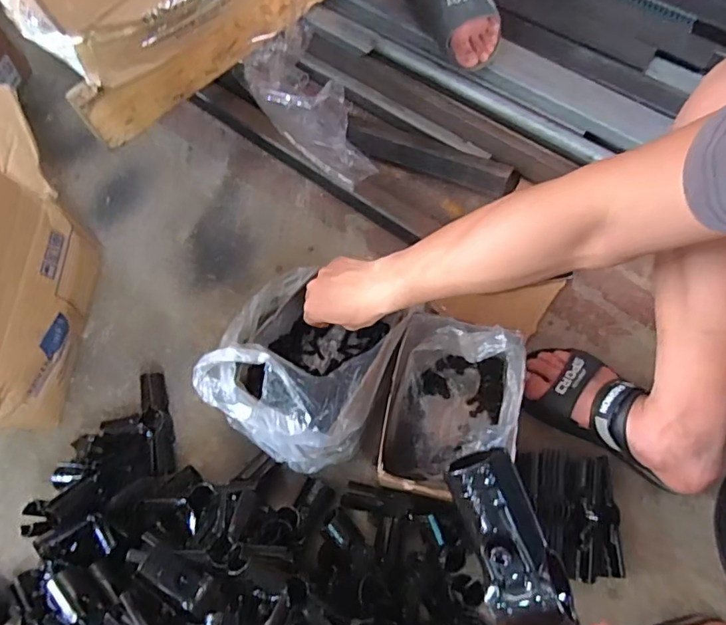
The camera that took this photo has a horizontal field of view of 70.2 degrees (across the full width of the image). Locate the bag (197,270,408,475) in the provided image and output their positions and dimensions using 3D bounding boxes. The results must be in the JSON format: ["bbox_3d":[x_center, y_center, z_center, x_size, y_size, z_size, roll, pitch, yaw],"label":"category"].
[{"bbox_3d":[-0.075,0.063,0.643,0.199,0.146,0.212,25,68,13],"label":"bag"}]

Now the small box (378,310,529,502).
[{"bbox_3d":[0.105,0.121,0.626,0.147,0.097,0.204,13,66,7],"label":"small box"}]

